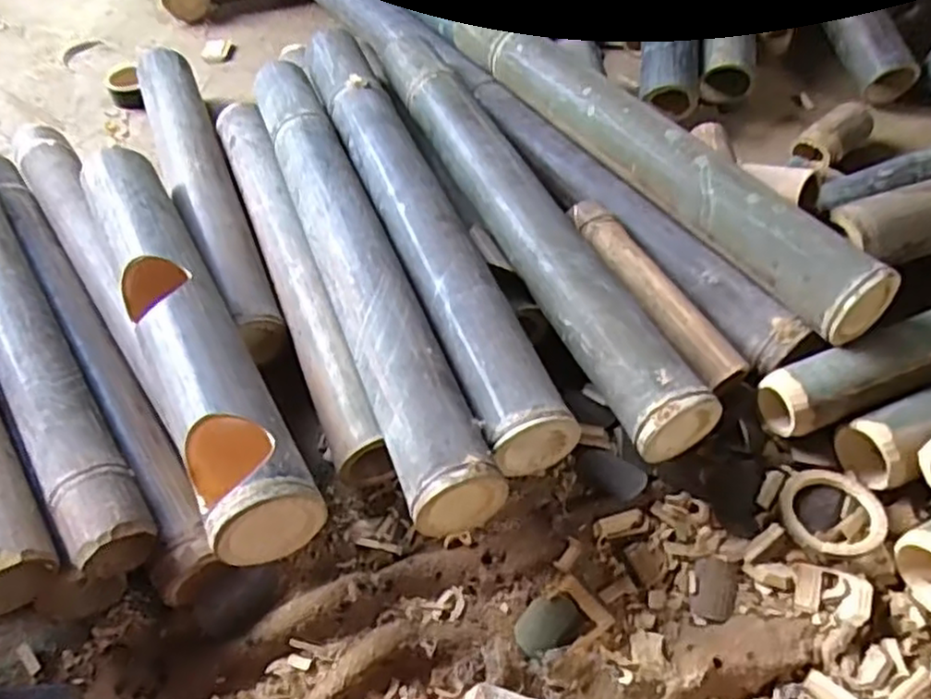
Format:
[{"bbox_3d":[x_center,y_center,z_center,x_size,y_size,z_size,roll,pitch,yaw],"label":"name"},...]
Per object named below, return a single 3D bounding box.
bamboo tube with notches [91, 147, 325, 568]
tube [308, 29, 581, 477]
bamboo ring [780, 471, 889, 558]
[{"bbox_3d":[-0.259,-0.030,0.625,0.082,0.064,0.487,-27,57,-16],"label":"bamboo tube with notches"},{"bbox_3d":[-0.055,-0.144,0.717,0.083,0.066,0.607,-18,55,-10],"label":"tube"},{"bbox_3d":[0.299,0.134,0.580,0.077,0.019,0.076,-2,53,3],"label":"bamboo ring"}]

